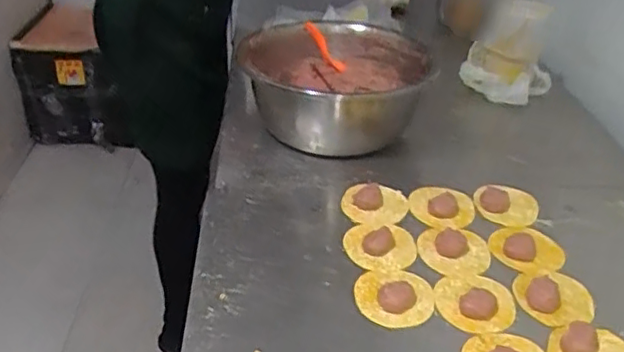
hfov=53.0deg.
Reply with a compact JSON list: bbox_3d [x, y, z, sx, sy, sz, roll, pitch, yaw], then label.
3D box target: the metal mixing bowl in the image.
[{"bbox_3d":[0.033,-0.147,0.970,0.264,0.127,0.311,4,35,3],"label":"metal mixing bowl"}]

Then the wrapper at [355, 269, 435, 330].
[{"bbox_3d":[0.085,0.122,0.647,0.082,0.017,0.075,10,35,12],"label":"wrapper"}]

